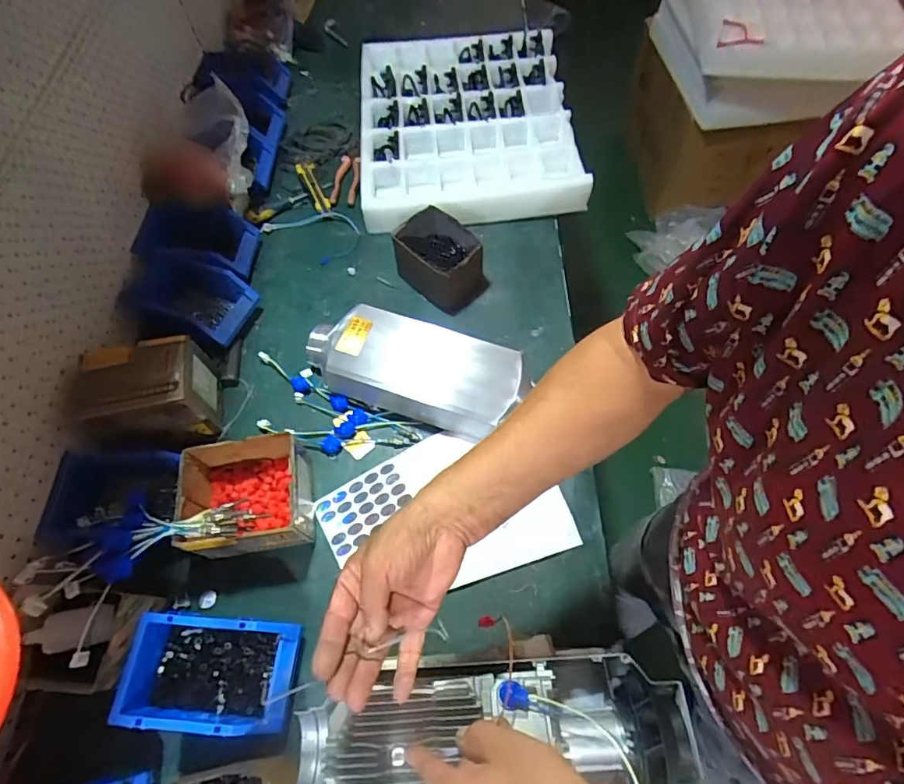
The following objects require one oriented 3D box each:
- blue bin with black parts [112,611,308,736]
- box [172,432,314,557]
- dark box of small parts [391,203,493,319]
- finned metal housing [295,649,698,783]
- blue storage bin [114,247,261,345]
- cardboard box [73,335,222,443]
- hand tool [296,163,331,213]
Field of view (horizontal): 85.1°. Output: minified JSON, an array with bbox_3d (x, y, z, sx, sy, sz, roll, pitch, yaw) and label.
[{"bbox_3d":[-0.287,0.335,0.591,0.187,0.072,0.119,1,63,4],"label":"blue bin with black parts"},{"bbox_3d":[-0.277,0.144,0.682,0.154,0.102,0.138,-11,63,-3],"label":"box"},{"bbox_3d":[-0.014,-0.229,0.864,0.146,0.104,0.121,39,71,20],"label":"dark box of small parts"},{"bbox_3d":[0.041,0.331,0.475,0.379,0.093,0.124,-5,63,-5],"label":"finned metal housing"},{"bbox_3d":[-0.439,-0.155,0.825,0.194,0.079,0.136,13,64,9],"label":"blue storage bin"},{"bbox_3d":[-0.441,0.000,0.730,0.156,0.121,0.116,-12,63,-3],"label":"cardboard box"},{"bbox_3d":[-0.278,-0.416,0.997,0.033,0.017,0.123,-26,80,-10],"label":"hand tool"}]

